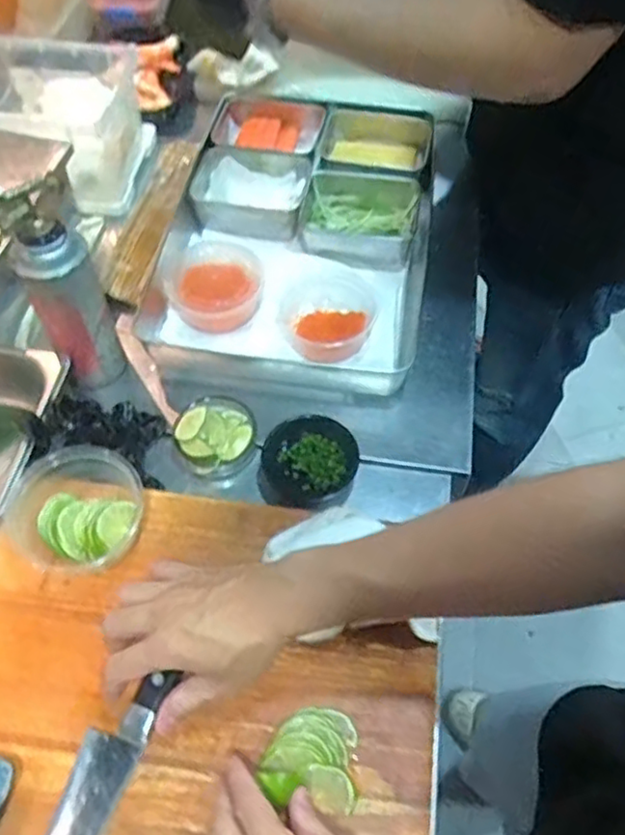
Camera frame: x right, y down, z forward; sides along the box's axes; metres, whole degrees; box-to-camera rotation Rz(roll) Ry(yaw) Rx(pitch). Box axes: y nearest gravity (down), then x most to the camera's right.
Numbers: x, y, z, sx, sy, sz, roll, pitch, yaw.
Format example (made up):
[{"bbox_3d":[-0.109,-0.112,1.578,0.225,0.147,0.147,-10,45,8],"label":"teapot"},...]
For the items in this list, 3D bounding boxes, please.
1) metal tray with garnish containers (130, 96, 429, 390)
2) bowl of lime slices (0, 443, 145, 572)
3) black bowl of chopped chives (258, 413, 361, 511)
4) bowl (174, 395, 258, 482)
[{"bbox_3d":[-0.010,-0.230,0.789,0.299,0.058,0.424,8,57,5],"label":"metal tray with garnish containers"},{"bbox_3d":[-0.194,0.068,0.551,0.099,0.065,0.096,1,57,-1],"label":"bowl of lime slices"},{"bbox_3d":[-0.004,0.044,0.629,0.088,0.032,0.088,1,57,-1],"label":"black bowl of chopped chives"},{"bbox_3d":[-0.095,0.019,0.659,0.078,0.048,0.077,0,57,0],"label":"bowl"}]

